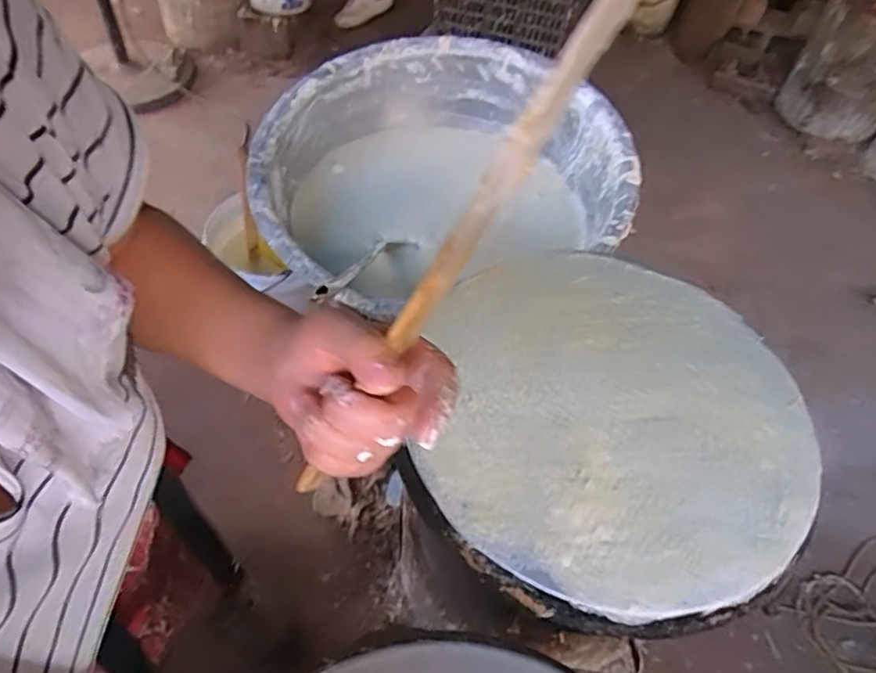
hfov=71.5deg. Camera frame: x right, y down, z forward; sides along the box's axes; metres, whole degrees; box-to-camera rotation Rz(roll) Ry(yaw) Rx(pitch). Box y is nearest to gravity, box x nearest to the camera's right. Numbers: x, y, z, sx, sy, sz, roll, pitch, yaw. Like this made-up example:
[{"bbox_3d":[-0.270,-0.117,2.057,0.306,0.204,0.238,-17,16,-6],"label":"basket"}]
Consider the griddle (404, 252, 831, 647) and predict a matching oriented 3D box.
[{"bbox_3d":[0.158,0.065,0.557,0.336,0.032,0.369,2,53,-3],"label":"griddle"}]

